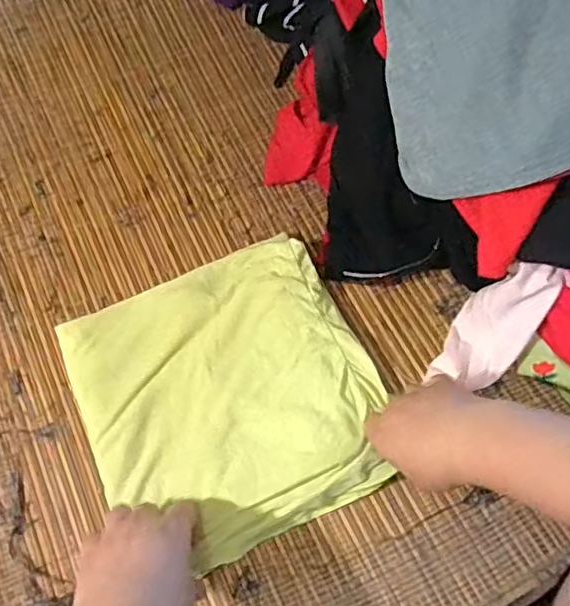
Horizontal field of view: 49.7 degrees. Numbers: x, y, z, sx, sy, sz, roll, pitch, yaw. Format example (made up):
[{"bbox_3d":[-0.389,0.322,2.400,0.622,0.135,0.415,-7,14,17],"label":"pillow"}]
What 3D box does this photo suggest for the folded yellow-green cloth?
[{"bbox_3d":[-0.047,0.073,0.512,0.230,0.026,0.236,-23,69,-11],"label":"folded yellow-green cloth"}]

